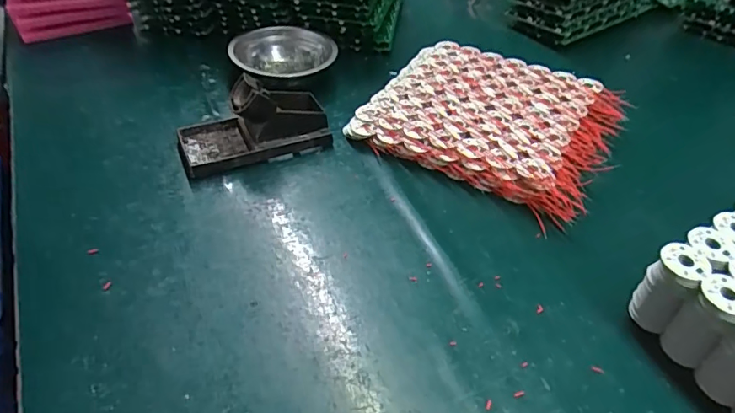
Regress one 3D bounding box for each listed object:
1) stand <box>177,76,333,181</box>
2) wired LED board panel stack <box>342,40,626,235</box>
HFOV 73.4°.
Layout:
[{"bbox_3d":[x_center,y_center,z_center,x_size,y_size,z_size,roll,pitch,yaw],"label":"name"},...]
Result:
[{"bbox_3d":[-0.119,-0.089,0.506,0.151,0.065,0.072,-18,49,-19],"label":"stand"},{"bbox_3d":[0.140,-0.105,0.559,0.249,0.036,0.226,26,50,21],"label":"wired LED board panel stack"}]

